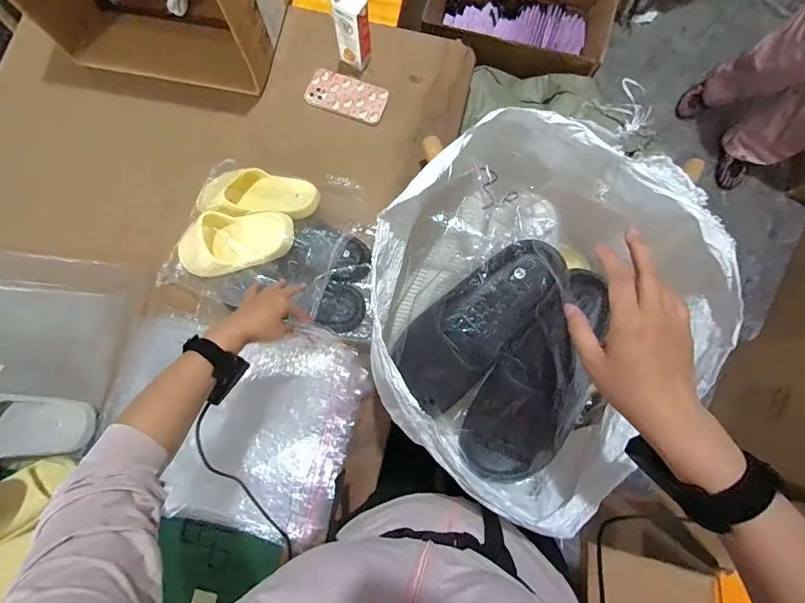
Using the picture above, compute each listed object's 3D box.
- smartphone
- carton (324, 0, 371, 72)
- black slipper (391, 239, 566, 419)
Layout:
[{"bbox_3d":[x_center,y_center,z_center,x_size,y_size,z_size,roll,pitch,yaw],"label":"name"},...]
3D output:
[{"bbox_3d":[-0.112,-0.416,0.783,0.156,0.017,0.086,18,80,3],"label":"smartphone"},{"bbox_3d":[-0.097,-0.514,0.743,0.058,0.145,0.046,31,81,5],"label":"carton"},{"bbox_3d":[0.095,0.026,0.467,0.231,0.068,0.102,-41,82,-7],"label":"black slipper"}]

